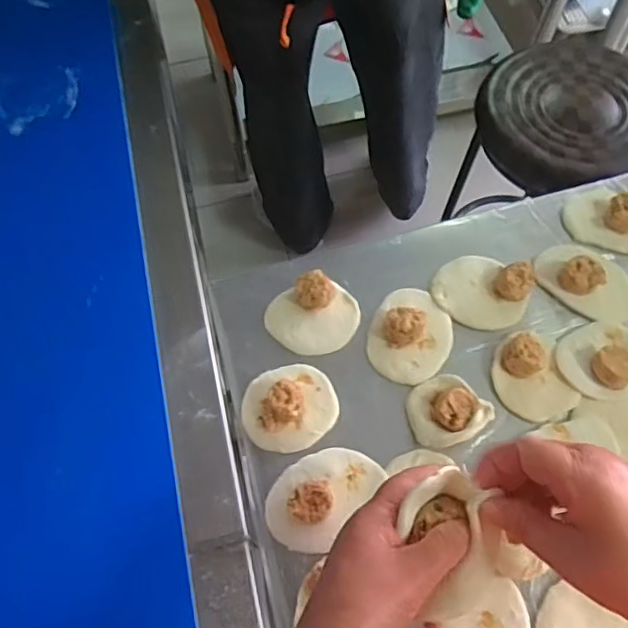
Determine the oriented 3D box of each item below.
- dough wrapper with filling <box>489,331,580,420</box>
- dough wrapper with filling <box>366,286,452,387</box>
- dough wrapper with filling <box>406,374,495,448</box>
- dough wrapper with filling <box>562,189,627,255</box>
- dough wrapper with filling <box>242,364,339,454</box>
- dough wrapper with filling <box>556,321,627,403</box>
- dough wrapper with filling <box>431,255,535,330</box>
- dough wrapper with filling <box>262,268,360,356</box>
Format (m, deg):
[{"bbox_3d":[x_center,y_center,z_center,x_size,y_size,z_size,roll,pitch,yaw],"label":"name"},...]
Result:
[{"bbox_3d":[0.222,0.059,0.580,0.073,0.028,0.087,-12,64,-5],"label":"dough wrapper with filling"},{"bbox_3d":[0.102,0.018,0.605,0.082,0.029,0.101,21,66,12],"label":"dough wrapper with filling"},{"bbox_3d":[0.126,0.093,0.565,0.068,0.033,0.070,-1,63,1],"label":"dough wrapper with filling"},{"bbox_3d":[0.340,-0.110,0.659,0.099,0.031,0.075,38,70,18],"label":"dough wrapper with filling"},{"bbox_3d":[-0.024,0.087,0.572,0.092,0.032,0.086,-1,63,1],"label":"dough wrapper with filling"},{"bbox_3d":[0.299,0.043,0.583,0.092,0.031,0.085,-1,63,1],"label":"dough wrapper with filling"},{"bbox_3d":[0.182,-0.031,0.626,0.098,0.029,0.084,21,65,11],"label":"dough wrapper with filling"},{"bbox_3d":[0.001,0.000,0.616,0.095,0.029,0.079,-25,65,-11],"label":"dough wrapper with filling"}]

